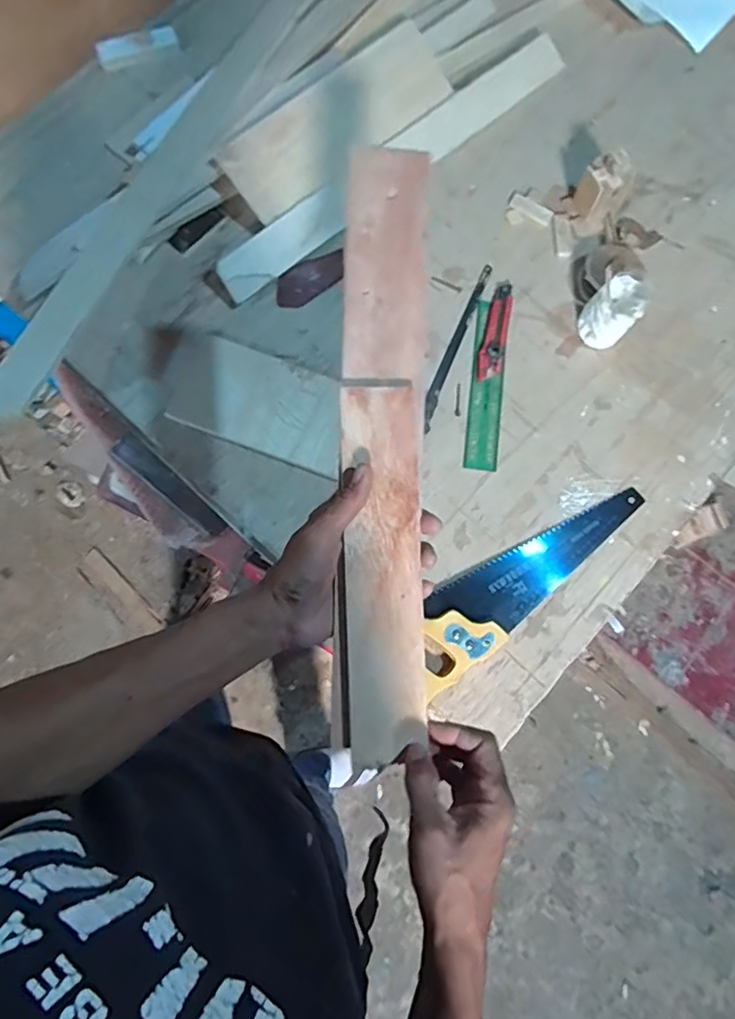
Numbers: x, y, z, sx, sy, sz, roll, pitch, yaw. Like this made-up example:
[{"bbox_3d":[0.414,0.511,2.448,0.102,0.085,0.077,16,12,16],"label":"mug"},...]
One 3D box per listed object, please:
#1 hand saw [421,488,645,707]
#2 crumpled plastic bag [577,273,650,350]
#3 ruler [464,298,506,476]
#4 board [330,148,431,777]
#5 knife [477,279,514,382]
[{"bbox_3d":[0.207,0.085,0.732,0.377,0.024,0.100,-35,80,-10],"label":"hand saw"},{"bbox_3d":[0.337,-0.271,0.780,0.069,0.084,0.063,36,78,7],"label":"crumpled plastic bag"},{"bbox_3d":[0.169,-0.176,0.793,0.044,0.008,0.250,8,79,-2],"label":"ruler"},{"bbox_3d":[0.013,-0.046,0.426,0.064,0.020,0.460,1,86,0],"label":"board"},{"bbox_3d":[0.185,-0.256,0.803,0.035,0.016,0.151,12,76,1],"label":"knife"}]

